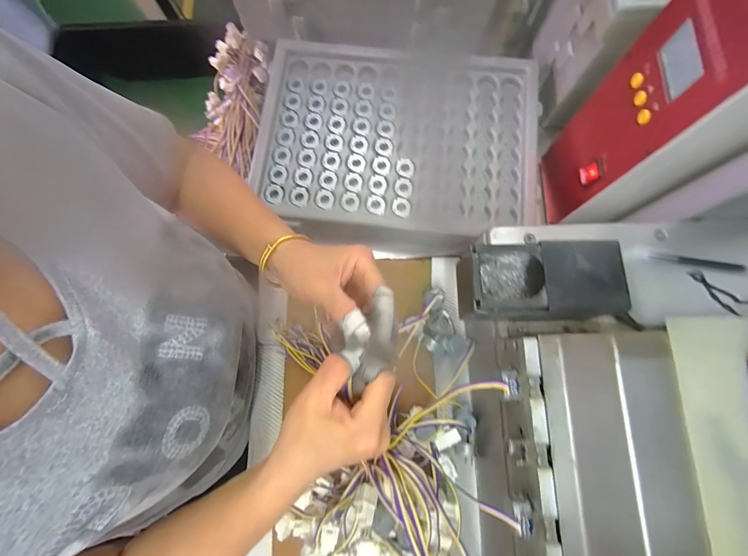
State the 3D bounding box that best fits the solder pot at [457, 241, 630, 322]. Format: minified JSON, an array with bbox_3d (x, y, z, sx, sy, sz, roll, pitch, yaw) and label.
[{"bbox_3d":[0.132,0.003,0.269,0.111,0.057,0.057,-3,77,2],"label":"solder pot"}]

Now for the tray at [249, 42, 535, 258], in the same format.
[{"bbox_3d":[0.025,-0.190,0.461,0.380,0.030,0.312,9,78,1],"label":"tray"}]

